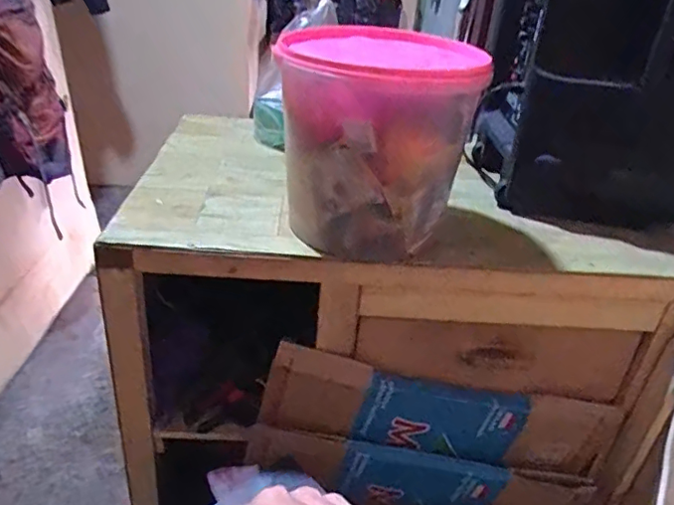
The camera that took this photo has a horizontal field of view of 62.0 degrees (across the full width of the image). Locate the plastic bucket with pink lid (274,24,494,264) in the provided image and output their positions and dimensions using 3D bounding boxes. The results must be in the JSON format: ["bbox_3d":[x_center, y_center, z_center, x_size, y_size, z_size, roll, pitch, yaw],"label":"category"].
[{"bbox_3d":[0.044,-0.145,0.730,0.234,0.224,0.228,3,31,0],"label":"plastic bucket with pink lid"}]

